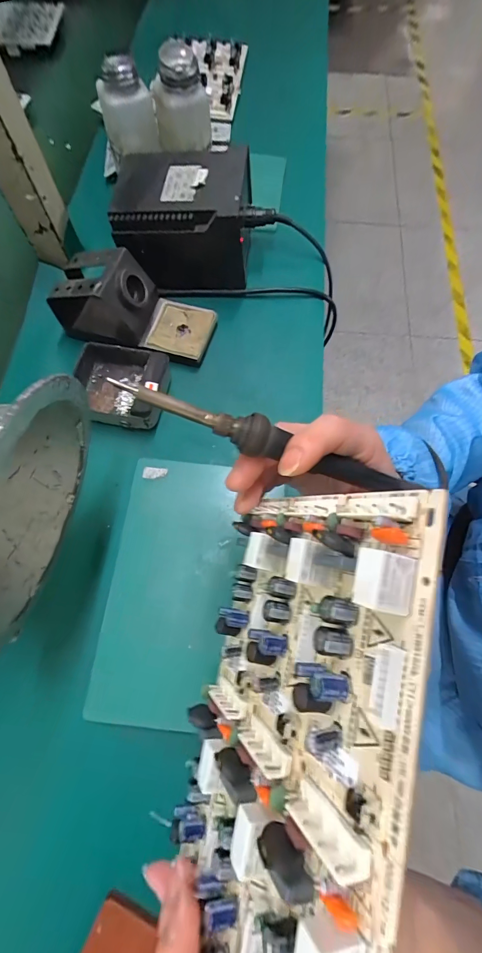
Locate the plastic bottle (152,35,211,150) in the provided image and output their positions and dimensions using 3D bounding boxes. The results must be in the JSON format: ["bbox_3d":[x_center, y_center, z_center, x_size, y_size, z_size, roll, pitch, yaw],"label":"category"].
[{"bbox_3d":[-0.068,-0.421,0.390,0.060,0.073,0.053,-10,70,-3],"label":"plastic bottle"}]

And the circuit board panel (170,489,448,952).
[{"bbox_3d":[0.012,0.102,0.147,0.019,0.124,0.197,18,78,-24],"label":"circuit board panel"}]

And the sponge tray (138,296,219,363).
[{"bbox_3d":[-0.069,-0.164,0.396,0.073,0.018,0.072,17,71,7],"label":"sponge tray"}]

